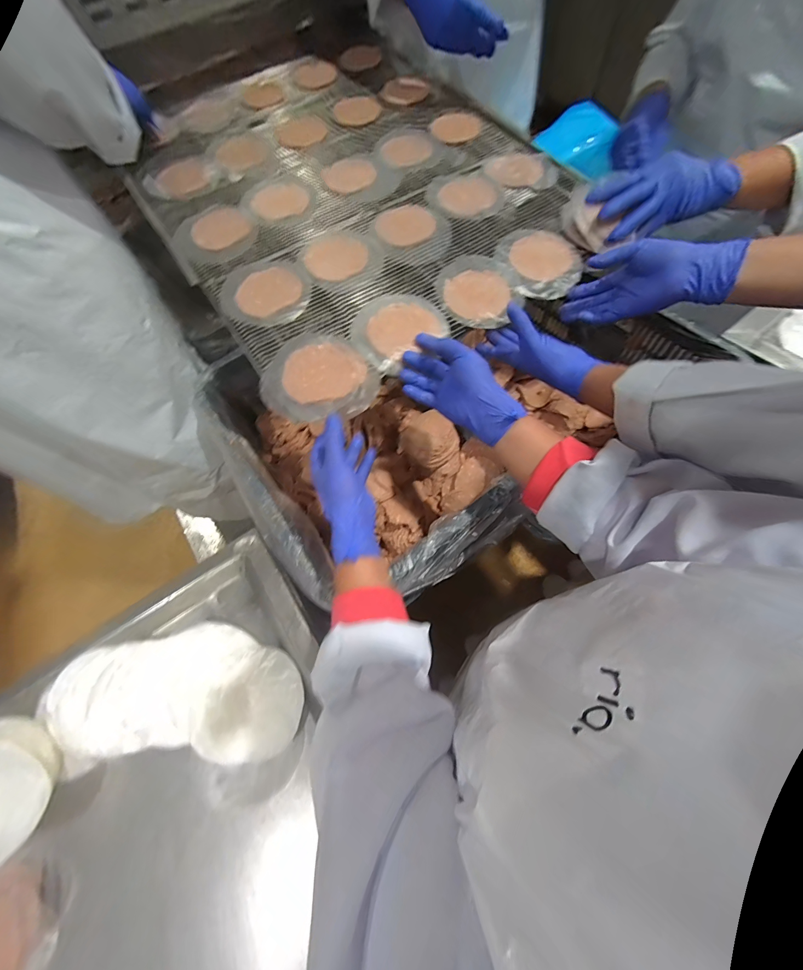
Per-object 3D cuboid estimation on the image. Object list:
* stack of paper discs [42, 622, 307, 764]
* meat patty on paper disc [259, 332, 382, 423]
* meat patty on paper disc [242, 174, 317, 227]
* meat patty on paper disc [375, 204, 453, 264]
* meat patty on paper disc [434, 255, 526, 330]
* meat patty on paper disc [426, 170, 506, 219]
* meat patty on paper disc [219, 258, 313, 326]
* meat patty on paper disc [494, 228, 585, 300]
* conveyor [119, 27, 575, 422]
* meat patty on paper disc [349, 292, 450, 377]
[{"bbox_3d":[-0.294,0.258,0.447,0.336,0.041,0.152,0,65,5],"label":"stack of paper discs"},{"bbox_3d":[-0.102,-0.129,0.432,0.132,0.023,0.117,26,72,12],"label":"meat patty on paper disc"},{"bbox_3d":[-0.199,-0.470,0.576,0.115,0.015,0.114,-20,65,-4],"label":"meat patty on paper disc"},{"bbox_3d":[0.019,-0.385,0.528,0.100,0.008,0.122,-35,67,-11],"label":"meat patty on paper disc"},{"bbox_3d":[0.103,-0.267,0.487,0.110,0.010,0.126,-22,65,-5],"label":"meat patty on paper disc"},{"bbox_3d":[0.103,-0.466,0.557,0.122,0.012,0.122,-2,65,4],"label":"meat patty on paper disc"},{"bbox_3d":[-0.185,-0.266,0.485,0.106,0.018,0.114,-2,65,4],"label":"meat patty on paper disc"},{"bbox_3d":[0.199,-0.318,0.503,0.111,0.018,0.118,-20,65,-4],"label":"meat patty on paper disc"},{"bbox_3d":[-0.101,-0.518,0.586,0.584,0.027,0.788,-33,66,-10],"label":"conveyor"},{"bbox_3d":[-0.007,-0.203,0.455,0.099,0.013,0.119,43,76,16],"label":"meat patty on paper disc"}]

